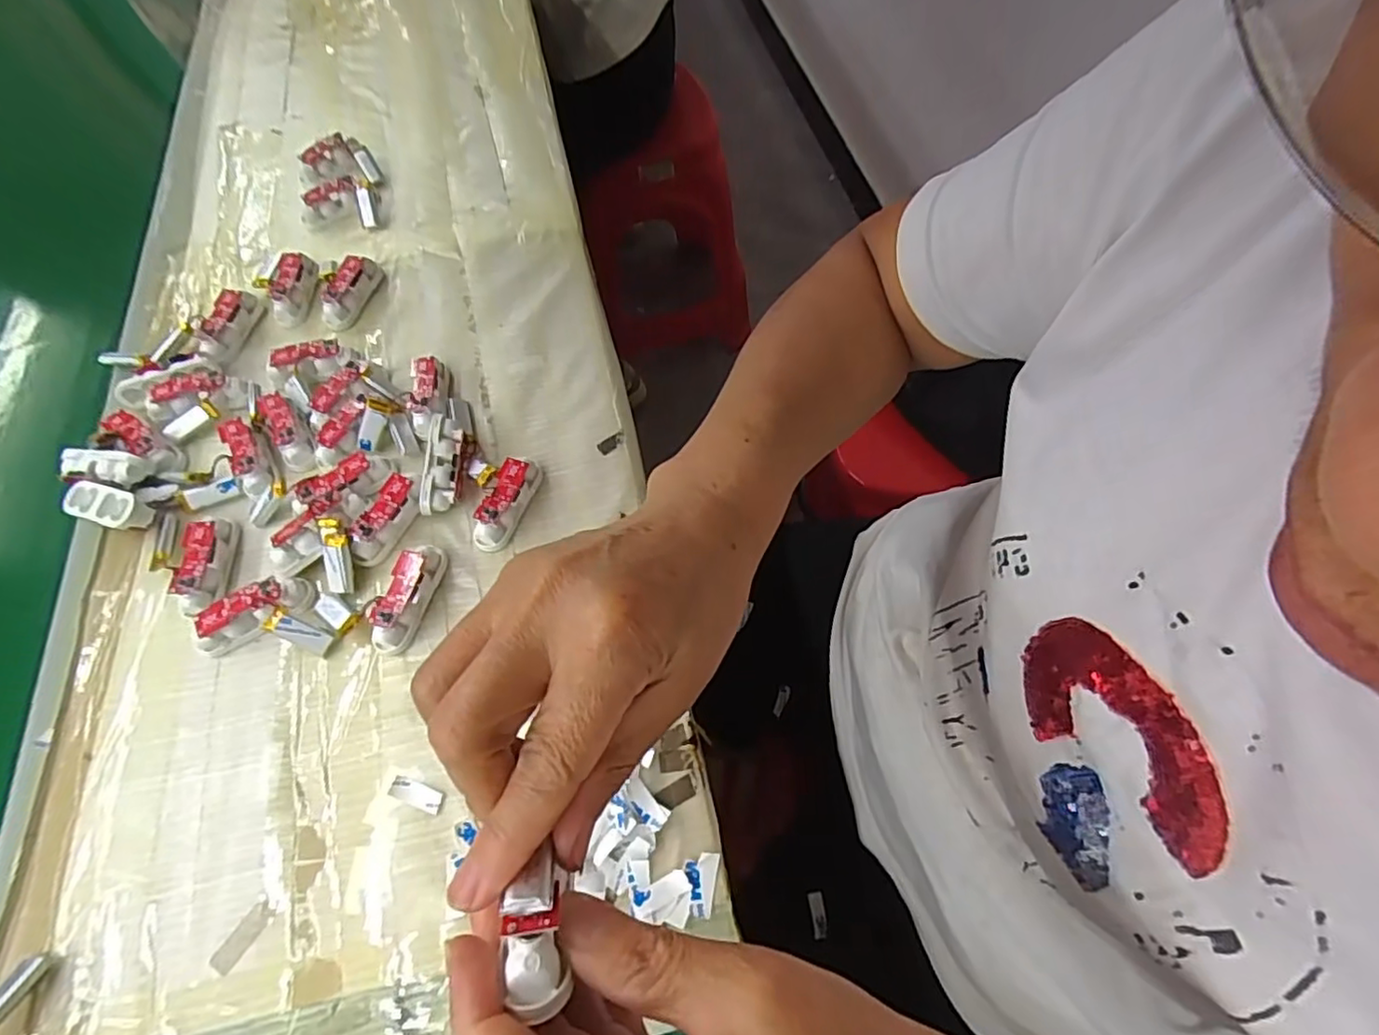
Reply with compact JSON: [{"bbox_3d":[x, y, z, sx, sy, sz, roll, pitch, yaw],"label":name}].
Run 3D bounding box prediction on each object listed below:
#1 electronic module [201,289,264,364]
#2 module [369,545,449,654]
[{"bbox_3d":[-0.326,-0.135,0.443,0.016,0.023,0.060,3,63,4],"label":"electronic module"},{"bbox_3d":[-0.157,0.042,0.347,0.019,0.021,0.063,13,64,9],"label":"module"}]

